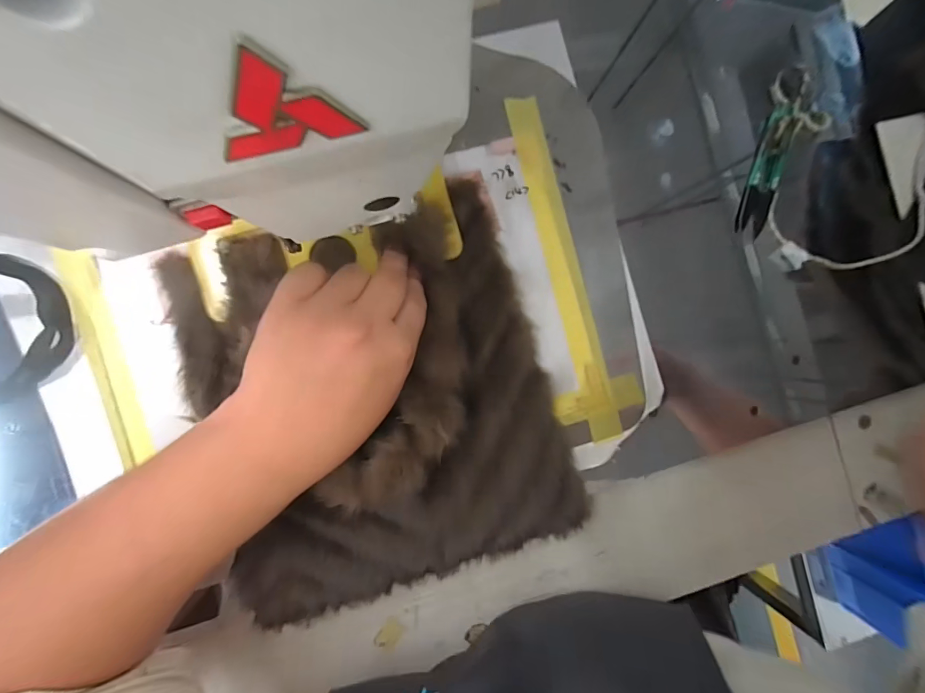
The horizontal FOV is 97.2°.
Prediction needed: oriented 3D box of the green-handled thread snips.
[{"bbox_3d":[0.245,-0.142,0.330,0.025,0.017,0.100,16,87,-6],"label":"green-handled thread snips"}]

